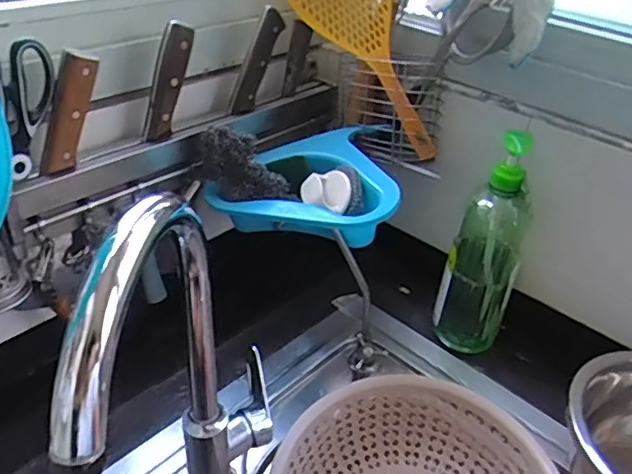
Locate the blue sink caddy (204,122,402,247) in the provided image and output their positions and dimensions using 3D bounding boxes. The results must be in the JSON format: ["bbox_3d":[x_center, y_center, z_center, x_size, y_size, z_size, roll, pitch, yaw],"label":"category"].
[{"bbox_3d":[0.008,-0.072,0.716,0.217,0.067,0.209,18,37,18],"label":"blue sink caddy"}]

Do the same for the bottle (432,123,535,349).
[{"bbox_3d":[0.216,0.018,0.712,0.088,0.285,0.065,19,37,19],"label":"bottle"}]

